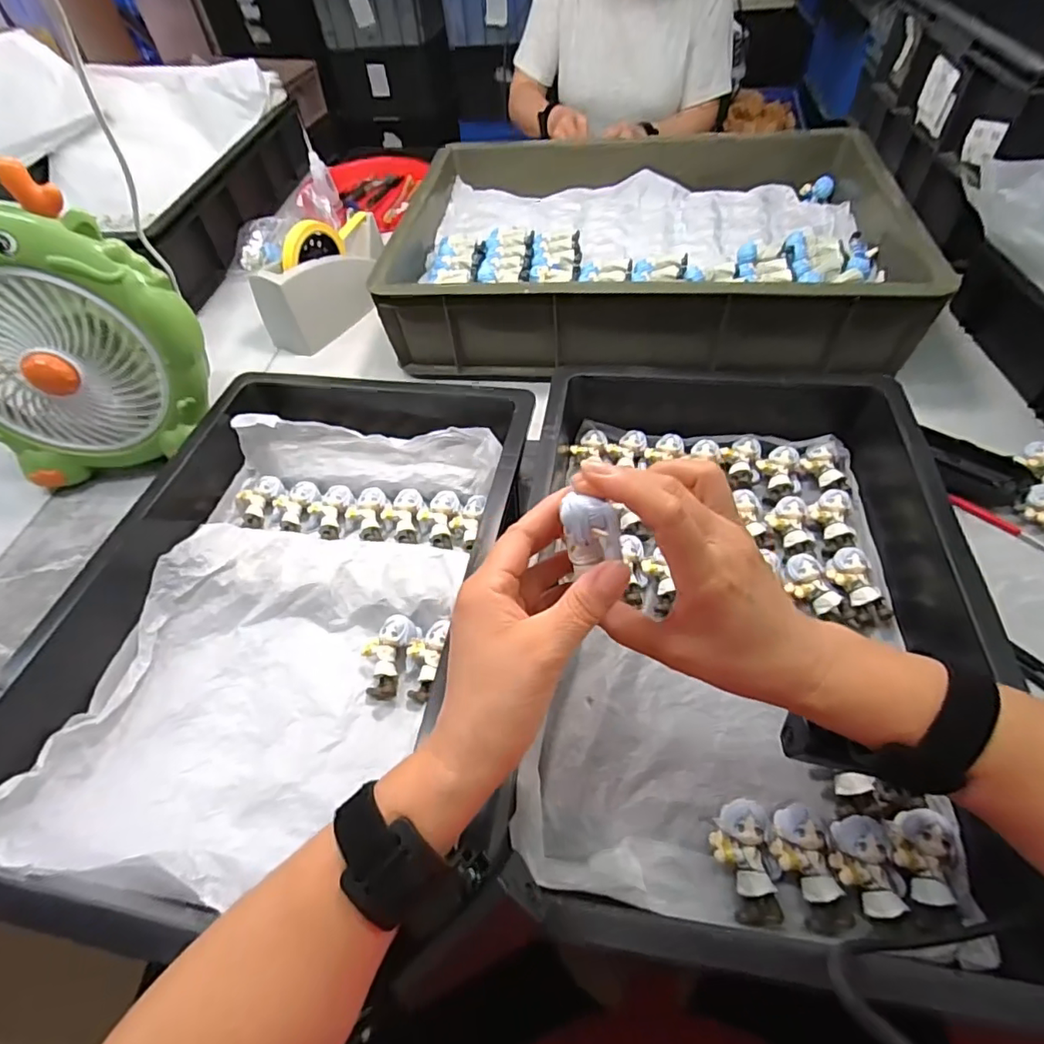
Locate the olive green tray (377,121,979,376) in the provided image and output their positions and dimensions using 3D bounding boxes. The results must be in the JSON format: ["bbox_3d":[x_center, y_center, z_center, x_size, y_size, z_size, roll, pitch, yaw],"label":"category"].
[{"bbox_3d":[0.145,-0.366,0.698,0.573,0.111,0.408,4,57,5],"label":"olive green tray"}]

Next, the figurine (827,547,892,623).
[{"bbox_3d":[0.273,0.050,0.451,0.034,0.020,0.059,-1,57,2],"label":"figurine"}]

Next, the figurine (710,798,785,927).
[{"bbox_3d":[0.140,0.208,0.339,0.039,0.019,0.063,-9,57,-4],"label":"figurine"}]

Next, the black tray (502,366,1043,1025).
[{"bbox_3d":[0.163,0.041,0.428,0.310,0.104,0.462,6,57,6],"label":"black tray"}]

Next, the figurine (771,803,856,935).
[{"bbox_3d":[0.171,0.207,0.331,0.033,0.017,0.063,-8,57,-3],"label":"figurine"}]

